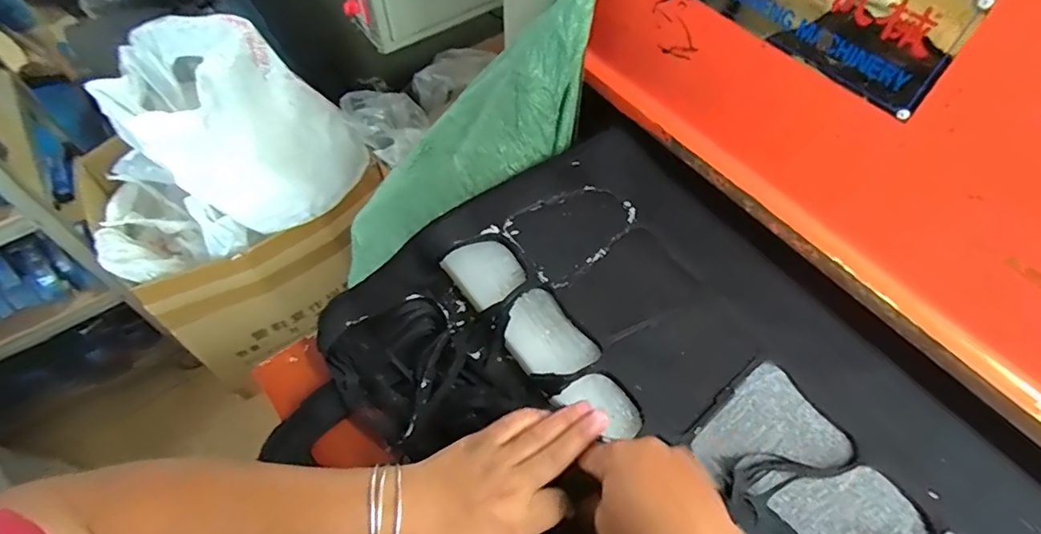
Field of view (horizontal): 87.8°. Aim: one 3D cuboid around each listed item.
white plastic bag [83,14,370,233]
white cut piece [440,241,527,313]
[{"bbox_3d":[-0.640,-0.341,1.203,0.513,0.293,0.374,35,62,22],"label":"white plastic bag"},{"bbox_3d":[-0.039,0.006,0.615,0.068,0.025,0.080,-34,64,-18],"label":"white cut piece"}]

